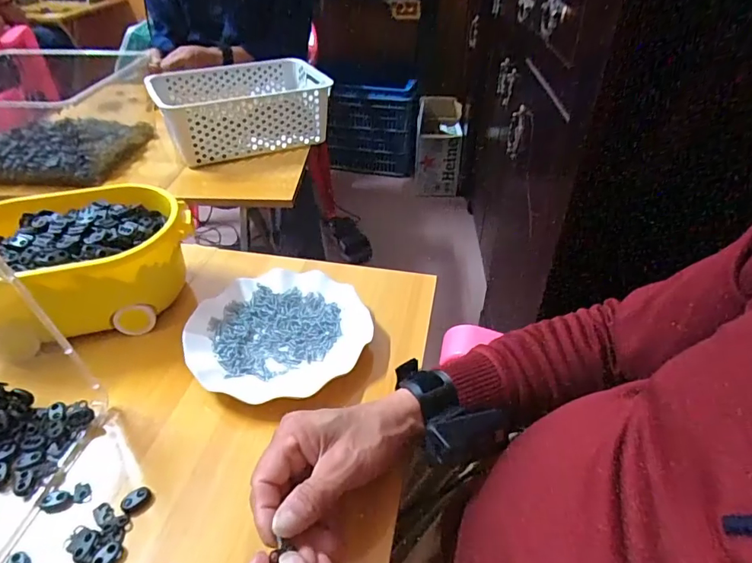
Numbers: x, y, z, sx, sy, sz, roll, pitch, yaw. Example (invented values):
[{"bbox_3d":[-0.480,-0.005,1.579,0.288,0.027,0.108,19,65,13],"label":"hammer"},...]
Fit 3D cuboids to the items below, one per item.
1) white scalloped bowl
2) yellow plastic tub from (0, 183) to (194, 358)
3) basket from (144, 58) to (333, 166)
[{"bbox_3d":[-0.099,0.054,0.497,0.177,0.026,0.173,-1,39,0],"label":"white scalloped bowl"},{"bbox_3d":[-0.321,-0.014,0.522,0.232,0.110,0.154,-12,41,-14],"label":"yellow plastic tub"},{"bbox_3d":[-0.239,-0.338,0.920,0.335,0.110,0.205,-20,43,-22],"label":"basket"}]

